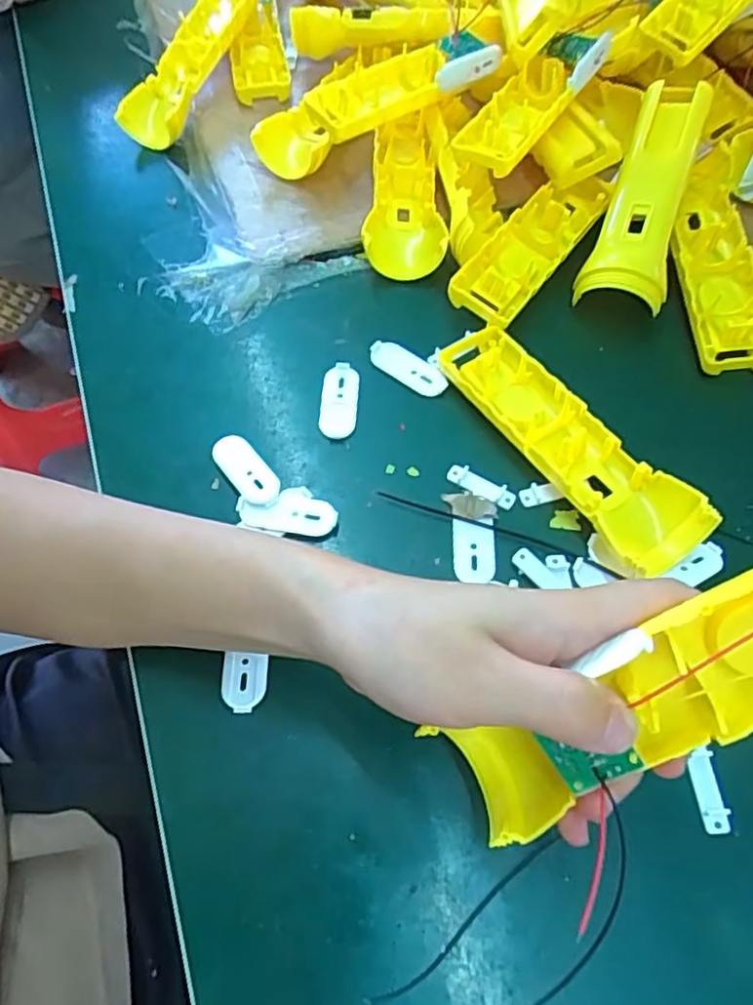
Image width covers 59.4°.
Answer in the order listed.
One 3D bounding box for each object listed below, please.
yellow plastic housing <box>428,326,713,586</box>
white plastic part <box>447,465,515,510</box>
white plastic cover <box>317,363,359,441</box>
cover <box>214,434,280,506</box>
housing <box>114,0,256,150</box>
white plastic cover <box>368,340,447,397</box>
[{"bbox_3d":[0.096,-0.033,0.343,0.046,0.023,0.164,-32,65,-13],"label":"yellow plastic housing"},{"bbox_3d":[0.055,-0.009,0.345,0.038,0.005,0.011,27,67,16],"label":"white plastic part"},{"bbox_3d":[-0.021,-0.058,0.375,0.020,0.005,0.049,2,63,4],"label":"white plastic cover"},{"bbox_3d":[-0.069,-0.018,0.349,0.018,0.007,0.048,-38,67,-15],"label":"cover"},{"bbox_3d":[-0.133,-0.337,0.497,0.054,0.027,0.168,25,80,15],"label":"housing"},{"bbox_3d":[0.019,-0.079,0.386,0.052,0.007,0.019,35,70,19],"label":"white plastic cover"}]

